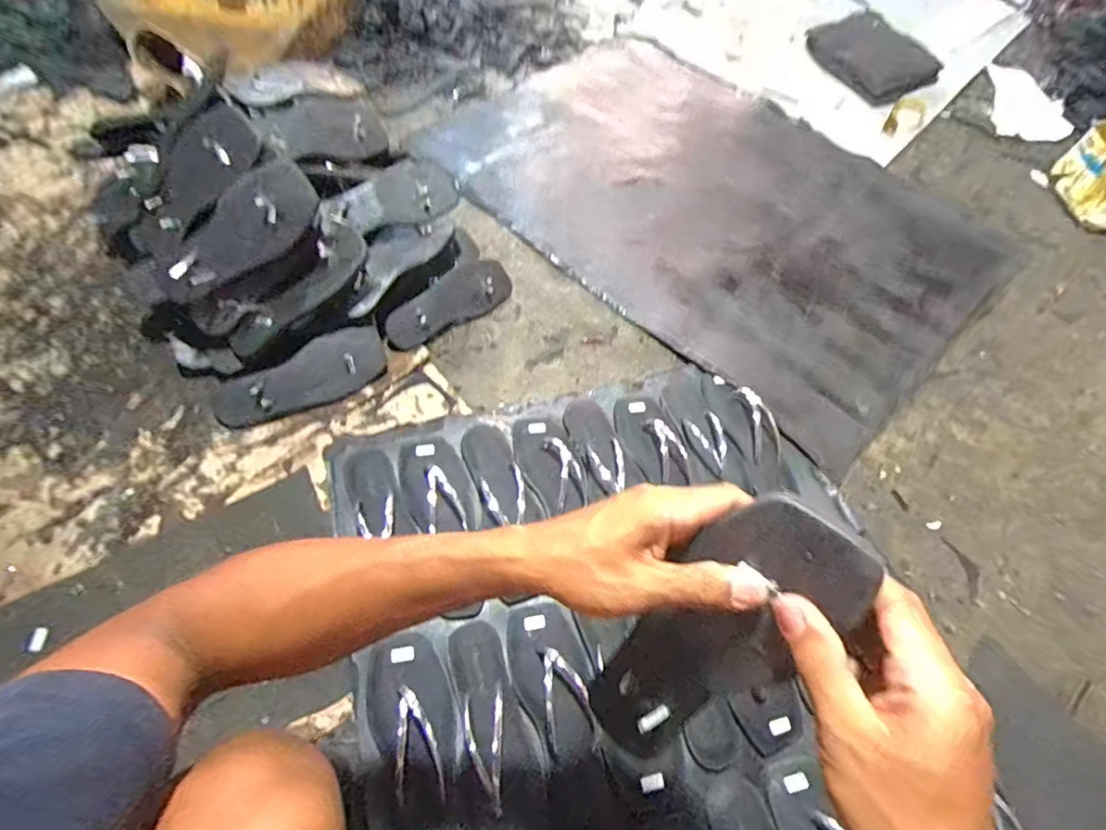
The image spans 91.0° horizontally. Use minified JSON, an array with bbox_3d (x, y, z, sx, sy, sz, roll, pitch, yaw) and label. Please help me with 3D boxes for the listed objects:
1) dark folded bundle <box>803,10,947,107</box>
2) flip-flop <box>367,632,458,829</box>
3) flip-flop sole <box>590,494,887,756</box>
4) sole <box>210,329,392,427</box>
[{"bbox_3d":[0.776,-0.887,1.329,0.205,0.057,0.289,-31,68,-18],"label":"dark folded bundle"},{"bbox_3d":[-0.149,0.381,0.582,0.096,0.062,0.239,-16,64,-11],"label":"flip-flop"},{"bbox_3d":[0.091,0.131,0.318,0.077,0.203,0.019,41,30,16],"label":"flip-flop sole"},{"bbox_3d":[-0.379,-0.054,0.829,0.251,0.026,0.091,-29,106,-14],"label":"sole"}]

